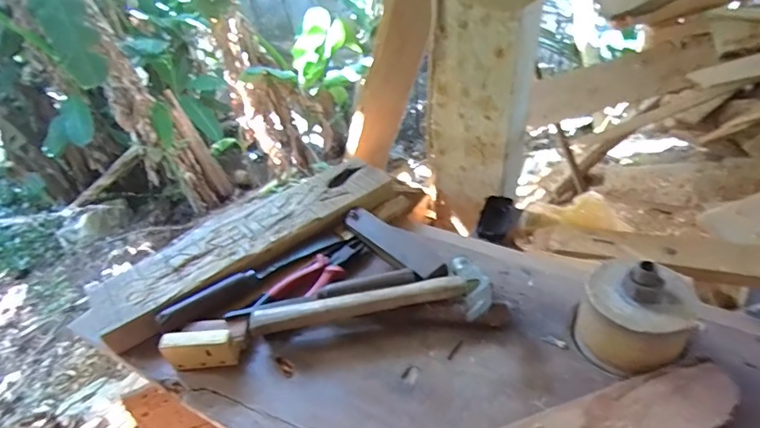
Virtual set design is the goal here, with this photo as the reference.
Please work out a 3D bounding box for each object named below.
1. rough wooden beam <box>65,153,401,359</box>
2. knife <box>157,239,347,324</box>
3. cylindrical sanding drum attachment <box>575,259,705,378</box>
[{"bbox_3d":[-0.196,0.035,0.676,0.475,0.038,0.154,-28,43,-25],"label":"rough wooden beam"},{"bbox_3d":[-0.172,0.084,0.627,0.261,0.021,0.028,-26,42,-22],"label":"knife"},{"bbox_3d":[0.261,0.103,0.461,0.096,0.104,0.099,-4,39,3],"label":"cylindrical sanding drum attachment"}]

